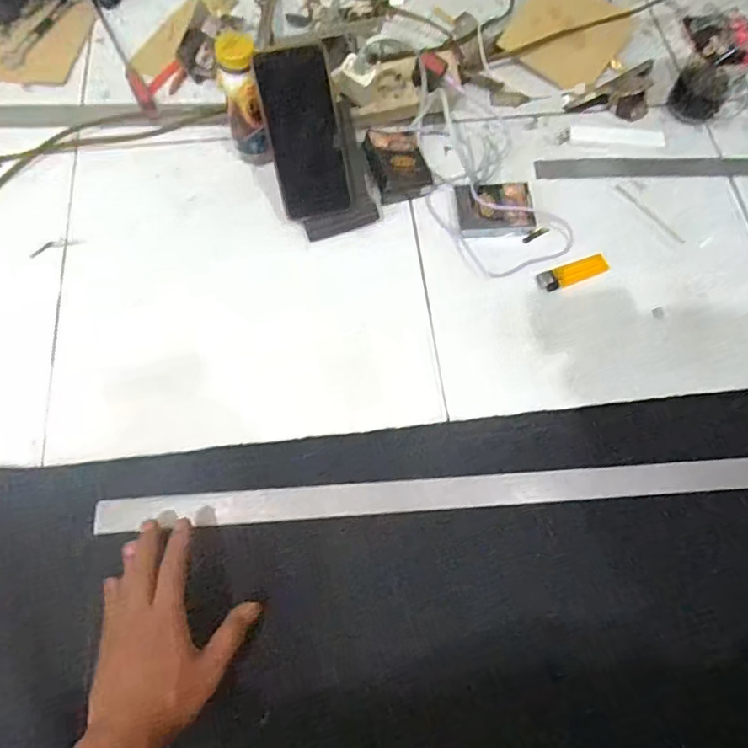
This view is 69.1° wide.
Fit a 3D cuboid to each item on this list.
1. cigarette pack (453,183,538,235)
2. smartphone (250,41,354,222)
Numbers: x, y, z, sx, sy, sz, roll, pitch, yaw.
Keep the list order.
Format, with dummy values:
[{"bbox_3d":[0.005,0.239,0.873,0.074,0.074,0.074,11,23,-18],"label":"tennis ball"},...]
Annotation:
[{"bbox_3d":[0.140,-0.191,0.628,0.087,0.023,0.062,-5,71,-4],"label":"cigarette pack"},{"bbox_3d":[-0.072,-0.251,0.575,0.076,0.162,0.014,-15,30,-7],"label":"smartphone"}]

